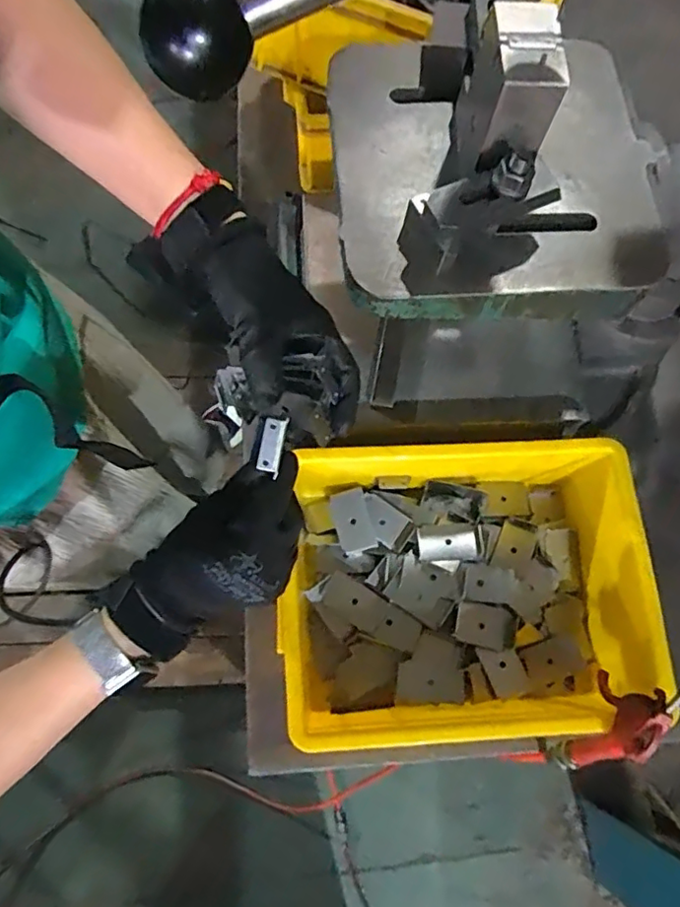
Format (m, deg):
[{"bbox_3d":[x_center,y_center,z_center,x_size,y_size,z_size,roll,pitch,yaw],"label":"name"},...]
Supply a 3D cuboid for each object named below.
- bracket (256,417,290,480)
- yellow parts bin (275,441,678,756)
[{"bbox_3d":[-0.041,-0.005,0.340,0.013,0.006,0.028,17,89,3],"label":"bracket"},{"bbox_3d":[0.116,0.135,0.584,0.333,0.131,0.254,-3,73,-3],"label":"yellow parts bin"}]

